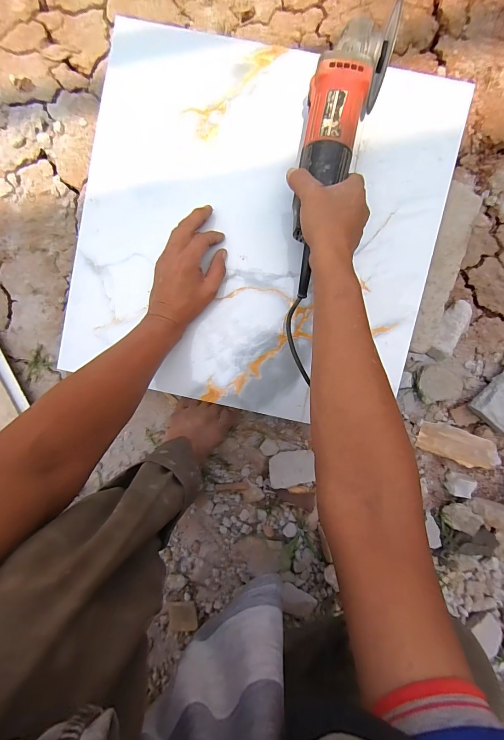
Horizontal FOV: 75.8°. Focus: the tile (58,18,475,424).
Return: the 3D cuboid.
[{"bbox_3d":[0.004,-0.192,0.459,0.489,0.019,0.488,12,94,2],"label":"tile"}]

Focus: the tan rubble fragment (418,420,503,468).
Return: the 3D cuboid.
[{"bbox_3d":[0.374,0.137,0.587,0.133,0.018,0.058,19,96,21],"label":"tan rubble fragment"}]

